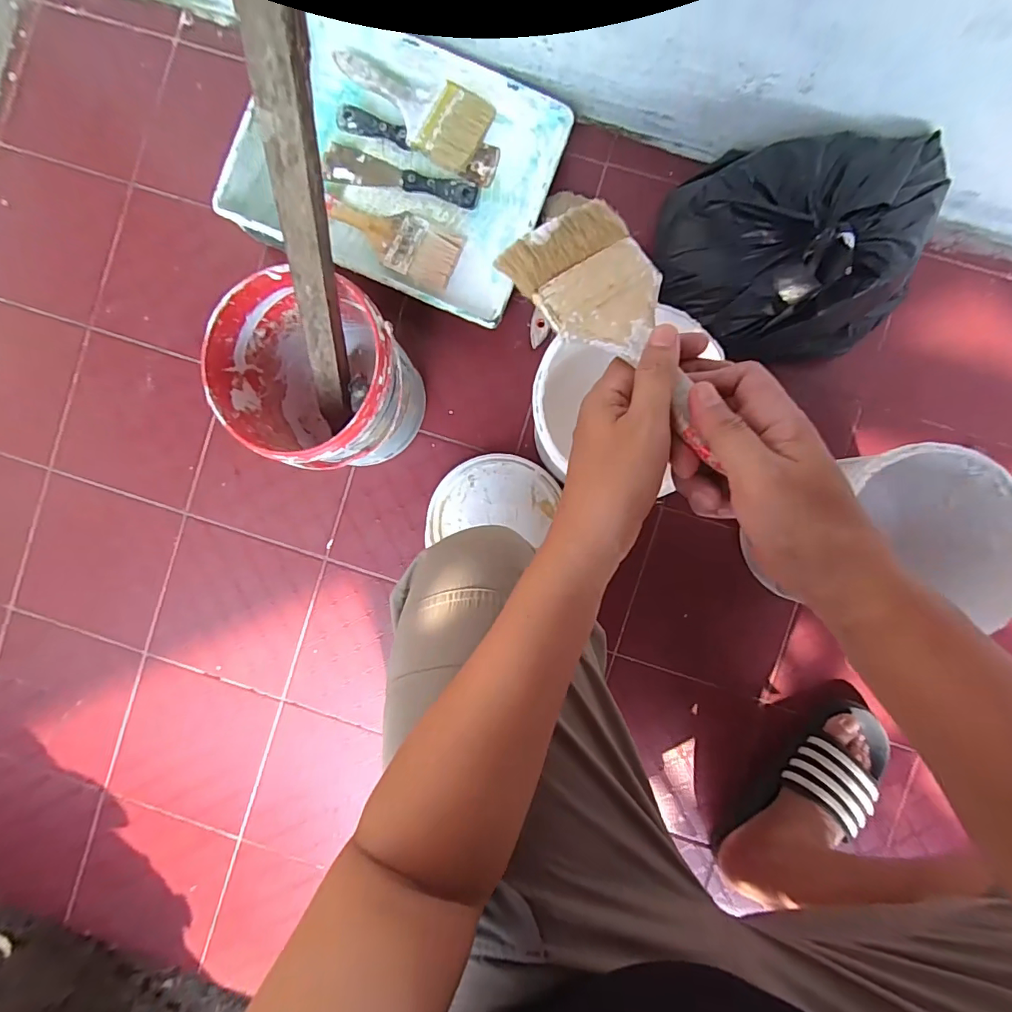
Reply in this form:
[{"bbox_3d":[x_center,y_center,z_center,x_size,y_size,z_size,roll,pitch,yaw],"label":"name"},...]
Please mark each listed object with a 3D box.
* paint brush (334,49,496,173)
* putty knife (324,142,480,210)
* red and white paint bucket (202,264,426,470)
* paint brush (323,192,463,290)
[{"bbox_3d":[-0.120,-0.491,0.595,0.192,0.028,0.097,21,93,1],"label":"paint brush"},{"bbox_3d":[-0.133,-0.418,0.603,0.199,0.016,0.047,13,93,2],"label":"putty knife"},{"bbox_3d":[-0.198,-0.135,0.540,0.175,0.187,0.170,0,92,2],"label":"red and white paint bucket"},{"bbox_3d":[-0.144,-0.334,0.604,0.181,0.029,0.069,23,93,1],"label":"paint brush"}]

